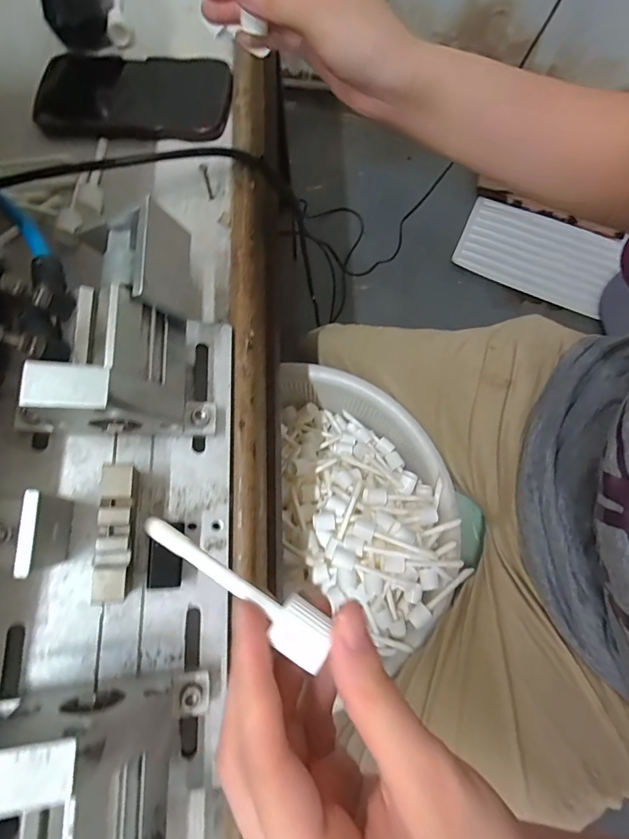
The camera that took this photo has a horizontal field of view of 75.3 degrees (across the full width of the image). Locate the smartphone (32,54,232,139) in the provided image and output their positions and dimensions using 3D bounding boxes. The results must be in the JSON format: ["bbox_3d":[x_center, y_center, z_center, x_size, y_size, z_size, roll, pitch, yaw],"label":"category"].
[{"bbox_3d":[-0.163,-0.288,0.360,0.173,0.013,0.083,5,76,3],"label":"smartphone"}]

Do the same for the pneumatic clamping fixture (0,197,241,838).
[{"bbox_3d":[-0.124,0.069,0.222,0.140,0.108,0.379,-4,76,0],"label":"pneumatic clamping fixture"}]

